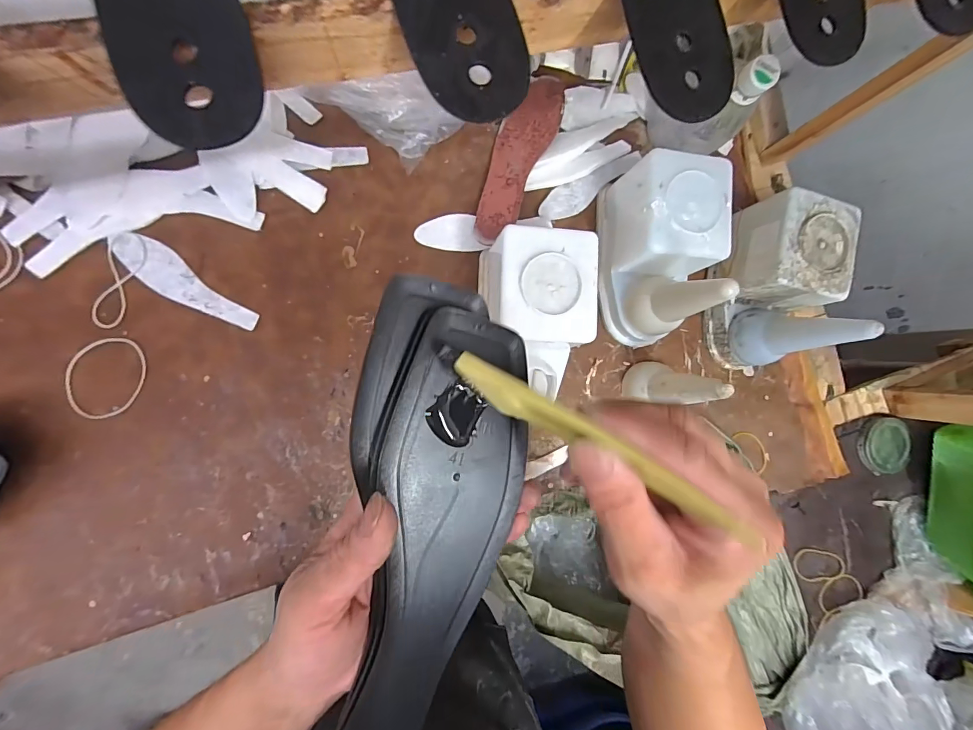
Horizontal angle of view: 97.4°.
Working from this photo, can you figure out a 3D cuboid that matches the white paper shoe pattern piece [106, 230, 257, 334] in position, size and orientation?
[{"bbox_3d":[-0.327,-0.088,0.464,0.161,0.004,0.044,33,84,-8],"label":"white paper shoe pattern piece"}]

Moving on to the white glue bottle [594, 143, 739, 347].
[{"bbox_3d":[0.206,-0.127,0.484,0.104,0.144,0.199,-5,91,-10],"label":"white glue bottle"}]

